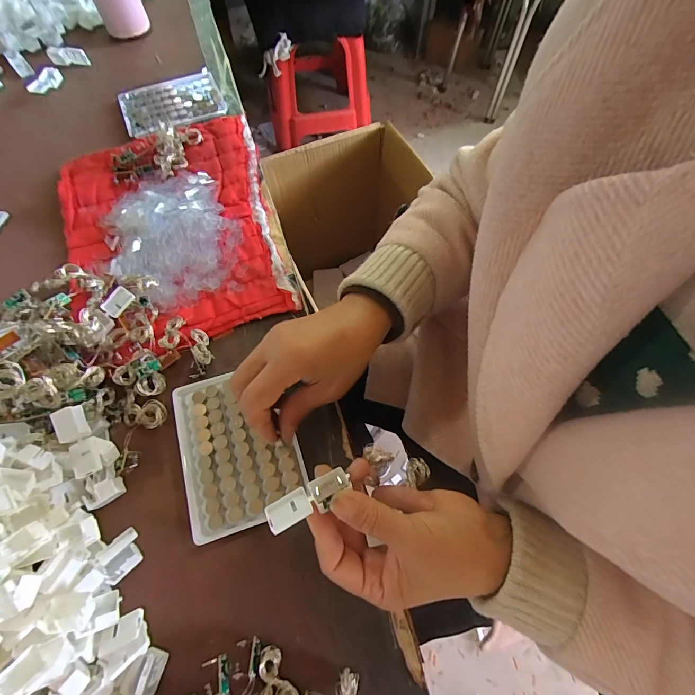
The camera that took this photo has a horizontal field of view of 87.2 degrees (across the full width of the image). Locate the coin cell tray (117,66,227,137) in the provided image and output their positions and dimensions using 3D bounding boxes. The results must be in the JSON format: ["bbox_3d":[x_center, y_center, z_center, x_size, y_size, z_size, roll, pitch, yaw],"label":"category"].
[{"bbox_3d":[-0.239,-0.335,0.493,0.130,0.005,0.098,-24,68,-11],"label":"coin cell tray"}]

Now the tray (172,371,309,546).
[{"bbox_3d":[-0.093,0.081,0.307,0.094,0.012,0.127,-18,67,-8],"label":"tray"}]

